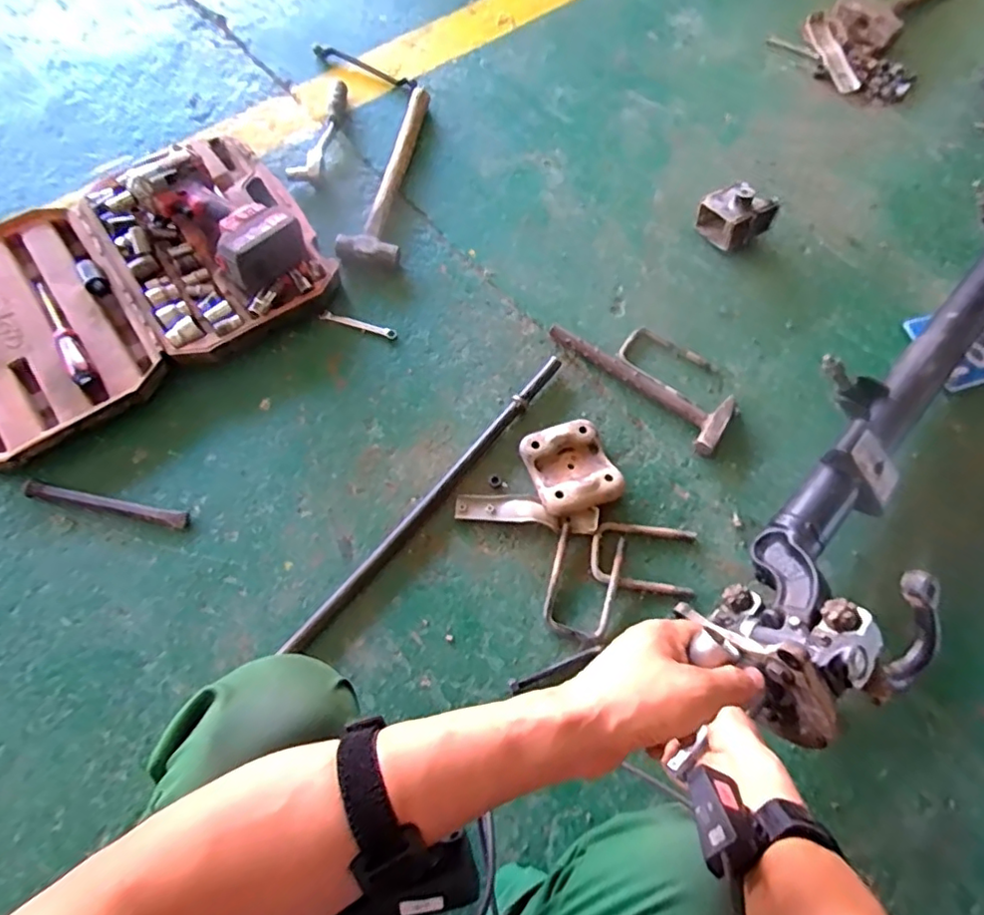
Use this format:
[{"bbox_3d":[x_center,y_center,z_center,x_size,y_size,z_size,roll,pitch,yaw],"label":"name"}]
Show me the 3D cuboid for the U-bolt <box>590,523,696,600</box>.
[{"bbox_3d":[0.210,0.137,0.806,0.142,0.017,0.094,9,69,2],"label":"U-bolt"}]

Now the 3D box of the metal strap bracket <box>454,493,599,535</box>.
[{"bbox_3d":[0.050,0.077,0.828,0.199,0.018,0.044,8,69,1],"label":"metal strap bracket"}]

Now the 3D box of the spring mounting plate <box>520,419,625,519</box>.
[{"bbox_3d":[0.116,0.014,0.848,0.118,0.033,0.135,-19,71,-8],"label":"spring mounting plate"}]

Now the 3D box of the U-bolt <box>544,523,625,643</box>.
[{"bbox_3d":[0.126,0.170,0.791,0.088,0.014,0.145,15,70,4],"label":"U-bolt"}]

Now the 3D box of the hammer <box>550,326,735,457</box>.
[{"bbox_3d":[0.241,-0.132,0.915,0.302,0.031,0.100,39,73,12],"label":"hammer"}]

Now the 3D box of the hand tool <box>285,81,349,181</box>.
[{"bbox_3d":[-0.312,-0.597,1.073,0.047,0.025,0.237,15,70,4],"label":"hand tool"}]

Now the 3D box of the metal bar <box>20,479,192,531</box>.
[{"bbox_3d":[-0.526,0.066,0.800,0.225,0.028,0.022,11,69,3],"label":"metal bar"}]

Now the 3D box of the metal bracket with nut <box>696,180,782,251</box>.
[{"bbox_3d":[0.424,-0.422,1.005,0.099,0.078,0.103,-34,74,-13],"label":"metal bracket with nut"}]

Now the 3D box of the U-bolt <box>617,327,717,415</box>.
[{"bbox_3d":[0.283,-0.145,0.919,0.164,0.017,0.094,33,72,10],"label":"U-bolt"}]

